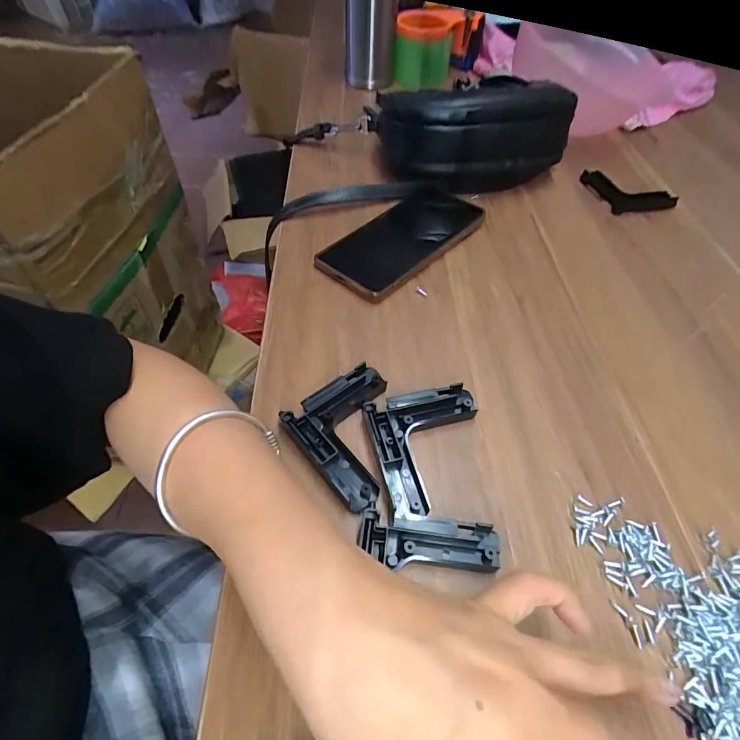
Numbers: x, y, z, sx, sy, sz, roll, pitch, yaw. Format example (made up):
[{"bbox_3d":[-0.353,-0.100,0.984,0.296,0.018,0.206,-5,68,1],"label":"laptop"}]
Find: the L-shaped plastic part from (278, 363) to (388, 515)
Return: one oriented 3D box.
[{"bbox_3d":[-0.006,0.037,0.257,0.071,0.011,0.076,-30,59,-22],"label":"L-shaped plastic part"}]

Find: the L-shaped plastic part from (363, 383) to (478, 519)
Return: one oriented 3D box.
[{"bbox_3d":[0.039,0.046,0.254,0.071,0.009,0.074,-11,53,-10],"label":"L-shaped plastic part"}]

